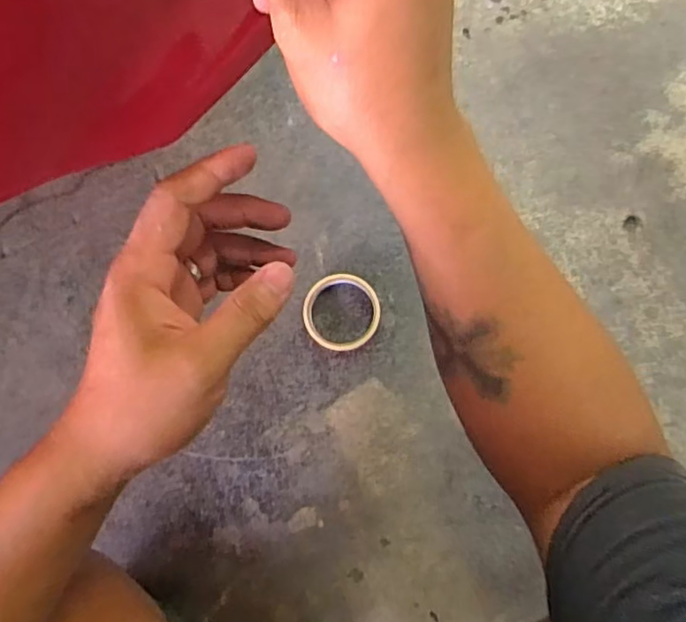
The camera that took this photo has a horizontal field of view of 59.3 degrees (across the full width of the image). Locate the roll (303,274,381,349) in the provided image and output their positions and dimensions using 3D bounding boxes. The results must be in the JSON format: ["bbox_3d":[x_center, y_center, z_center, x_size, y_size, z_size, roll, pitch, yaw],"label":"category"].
[{"bbox_3d":[-0.002,0.003,0.717,0.089,0.030,0.088,0,83,1],"label":"roll"}]

